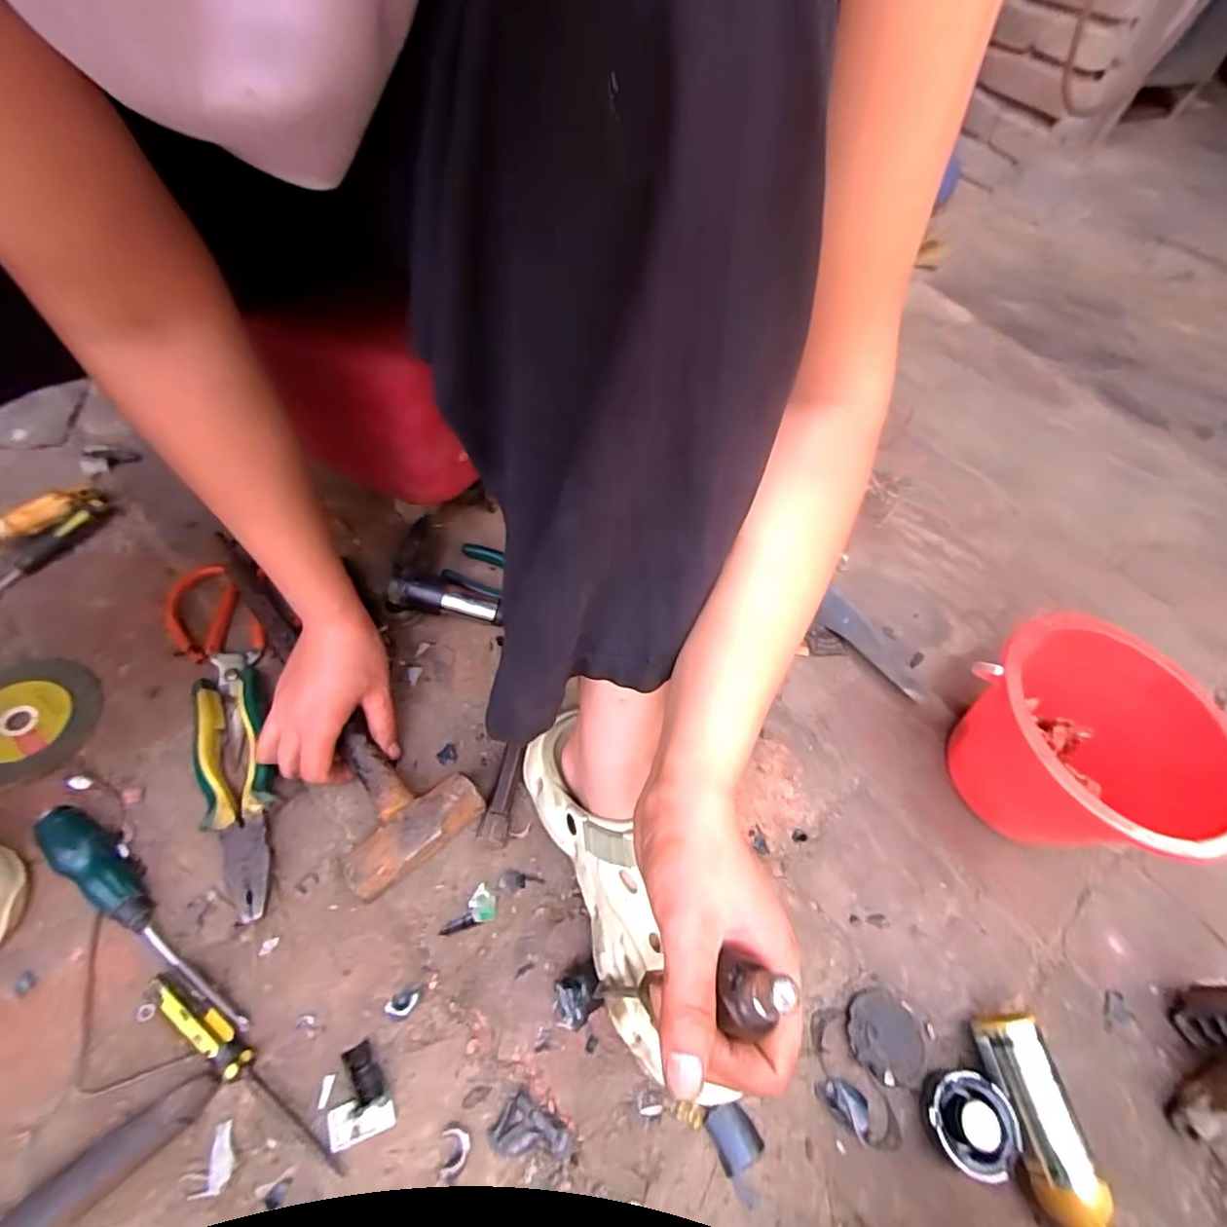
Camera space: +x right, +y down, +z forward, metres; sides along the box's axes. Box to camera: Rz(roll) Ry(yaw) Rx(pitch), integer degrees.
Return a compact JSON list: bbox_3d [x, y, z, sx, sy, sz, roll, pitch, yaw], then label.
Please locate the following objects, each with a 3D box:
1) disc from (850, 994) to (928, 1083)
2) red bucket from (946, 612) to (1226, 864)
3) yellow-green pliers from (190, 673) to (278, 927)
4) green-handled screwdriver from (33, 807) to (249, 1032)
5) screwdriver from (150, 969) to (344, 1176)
[{"bbox_3d":[0.189,0.293,0.405,0.053,0.006,0.049,4,56,-6],"label":"disc"},{"bbox_3d":[0.371,0.113,0.479,0.168,0.137,0.179,4,56,-6],"label":"red bucket"},{"bbox_3d":[-0.278,0.125,0.428,0.046,0.016,0.188,-16,60,-18],"label":"yellow-green pliers"},{"bbox_3d":[-0.314,0.203,0.389,0.196,0.034,0.026,42,63,7],"label":"green-handled screwdriver"},{"bbox_3d":[-0.224,0.280,0.358,0.158,0.016,0.018,43,63,5],"label":"screwdriver"}]

